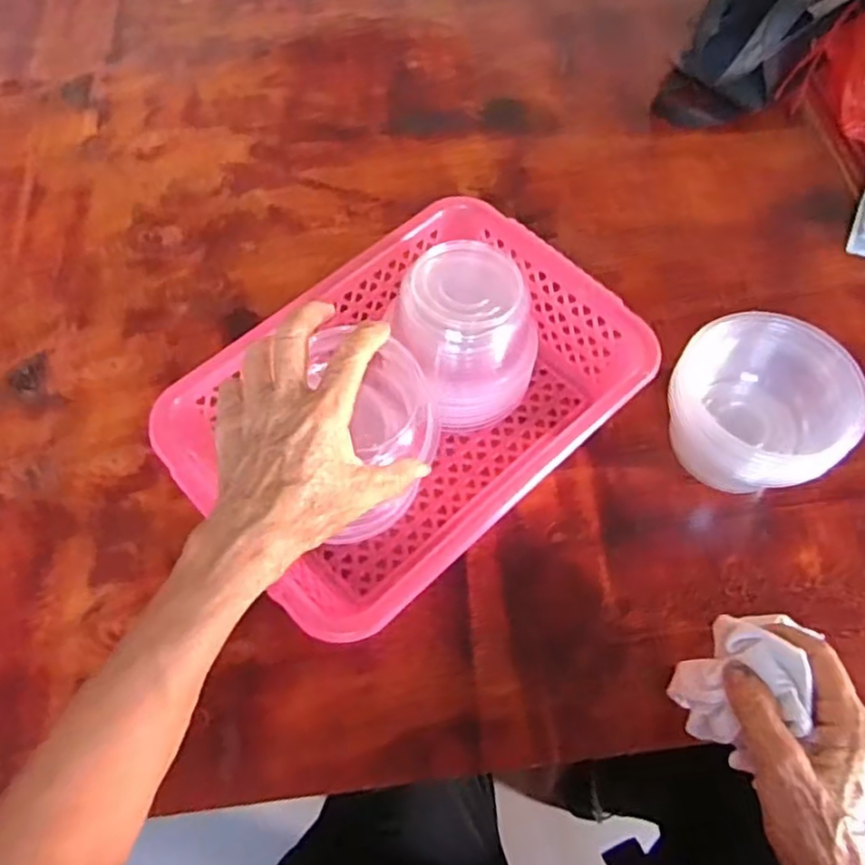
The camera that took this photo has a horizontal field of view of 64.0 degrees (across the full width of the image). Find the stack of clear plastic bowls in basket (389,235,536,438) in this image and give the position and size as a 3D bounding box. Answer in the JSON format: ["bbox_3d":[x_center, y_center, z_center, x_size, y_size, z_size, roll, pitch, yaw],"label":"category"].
[{"bbox_3d":[0.026,-0.069,0.513,0.107,0.104,0.092,-37,67,-15],"label":"stack of clear plastic bowls in basket"}]

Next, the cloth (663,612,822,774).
[{"bbox_3d":[0.173,0.144,0.392,0.058,0.049,0.072,-9,63,-2],"label":"cloth"}]

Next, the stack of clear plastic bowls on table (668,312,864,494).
[{"bbox_3d":[0.224,-0.013,0.487,0.119,0.104,0.097,23,66,13],"label":"stack of clear plastic bowls on table"}]

